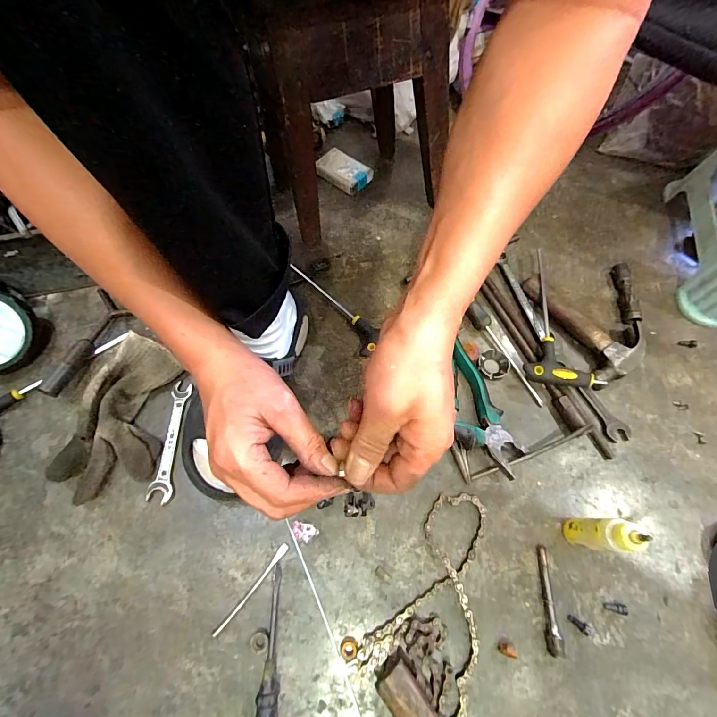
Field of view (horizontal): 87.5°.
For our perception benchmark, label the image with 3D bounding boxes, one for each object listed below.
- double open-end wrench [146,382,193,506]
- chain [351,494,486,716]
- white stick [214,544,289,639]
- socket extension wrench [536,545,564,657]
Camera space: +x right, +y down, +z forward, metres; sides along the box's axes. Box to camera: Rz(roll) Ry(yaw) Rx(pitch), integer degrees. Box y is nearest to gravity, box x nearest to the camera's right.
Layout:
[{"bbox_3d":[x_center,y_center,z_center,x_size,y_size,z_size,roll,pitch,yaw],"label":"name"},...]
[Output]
[{"bbox_3d":[-0.232,0.100,0.464,0.027,0.005,0.143,2,65,1],"label":"double open-end wrench"},{"bbox_3d":[0.083,0.239,0.391,0.106,0.018,0.198,22,67,10],"label":"chain"},{"bbox_3d":[-0.113,0.243,0.397,0.008,0.004,0.105,37,71,16],"label":"white stick"},{"bbox_3d":[0.197,0.248,0.387,0.012,0.013,0.095,4,65,2],"label":"socket extension wrench"}]

